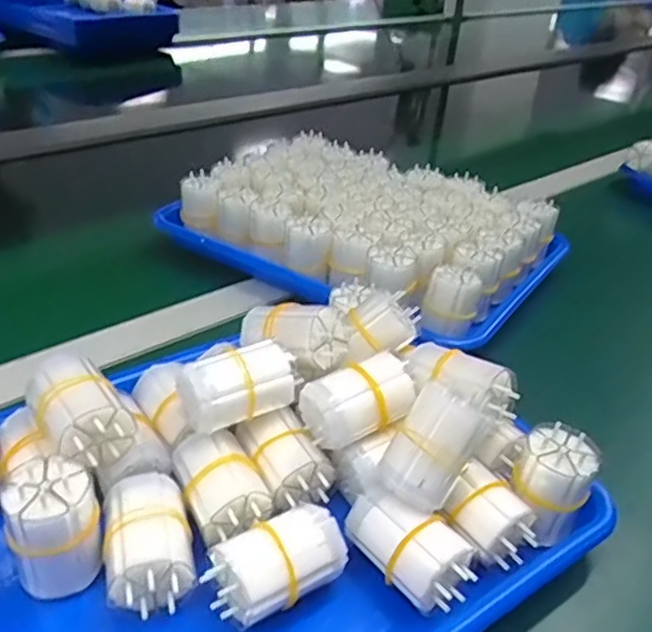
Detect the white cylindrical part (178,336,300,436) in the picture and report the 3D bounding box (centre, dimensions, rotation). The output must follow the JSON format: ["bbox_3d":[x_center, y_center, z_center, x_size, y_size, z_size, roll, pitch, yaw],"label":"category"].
[{"bbox_3d":[-0.051,0.039,0.370,0.067,0.039,0.043,-22,42,-35],"label":"white cylindrical part"}]

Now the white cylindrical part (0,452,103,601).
[{"bbox_3d":[-0.128,0.104,0.316,0.038,0.068,0.039,4,33,-2],"label":"white cylindrical part"}]

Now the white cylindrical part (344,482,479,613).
[{"bbox_3d":[0.042,0.110,0.330,0.034,0.030,0.064,-25,44,-38],"label":"white cylindrical part"}]

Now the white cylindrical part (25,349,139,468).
[{"bbox_3d":[-0.129,0.047,0.345,0.037,0.032,0.060,-22,42,-35],"label":"white cylindrical part"}]

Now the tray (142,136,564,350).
[{"bbox_3d":[0.027,-0.083,0.612,0.327,0.054,0.243,23,37,25],"label":"tray"}]

